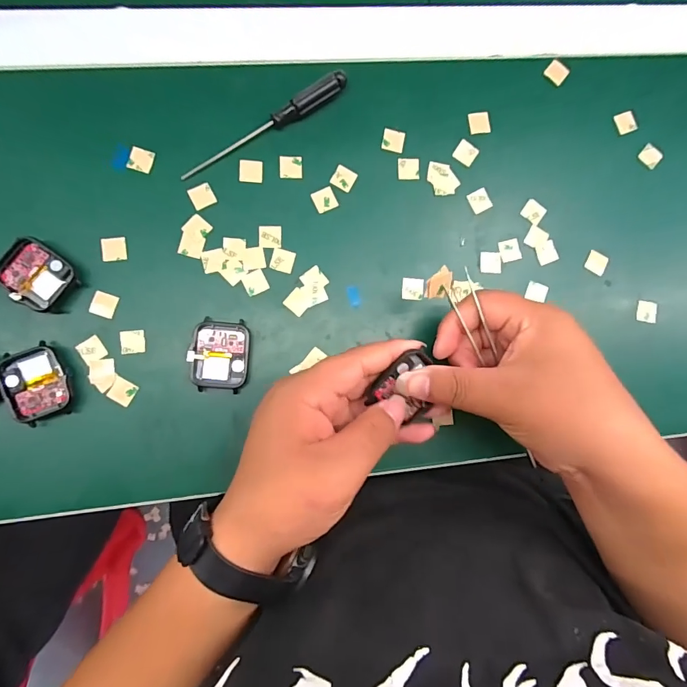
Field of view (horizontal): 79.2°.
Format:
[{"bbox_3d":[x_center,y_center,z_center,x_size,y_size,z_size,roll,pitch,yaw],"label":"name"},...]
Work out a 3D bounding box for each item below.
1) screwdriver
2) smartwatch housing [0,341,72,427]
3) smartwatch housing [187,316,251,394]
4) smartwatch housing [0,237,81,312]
[{"bbox_3d":[-0.054,-0.151,0.288,0.129,0.016,0.011,-33,89,-7],"label":"screwdriver"},{"bbox_3d":[-0.196,0.026,0.265,0.038,0.008,0.046,-21,88,-7],"label":"smartwatch housing"},{"bbox_3d":[-0.083,0.008,0.278,0.037,0.011,0.046,3,85,-5],"label":"smartwatch housing"},{"bbox_3d":[-0.198,-0.044,0.269,0.042,0.009,0.036,41,83,-1],"label":"smartwatch housing"}]

